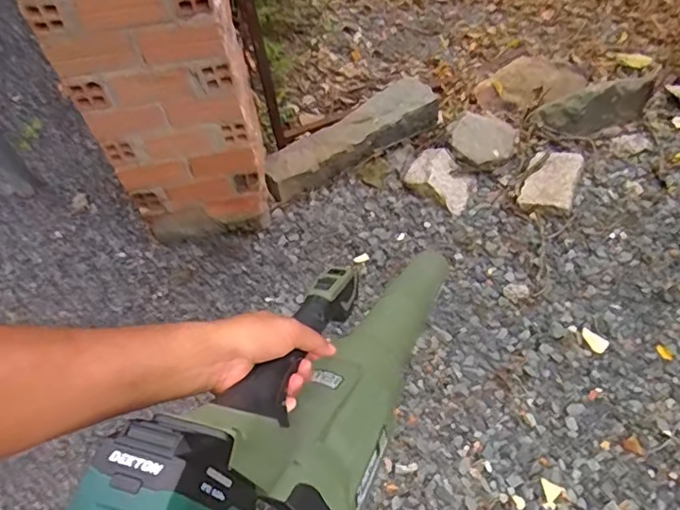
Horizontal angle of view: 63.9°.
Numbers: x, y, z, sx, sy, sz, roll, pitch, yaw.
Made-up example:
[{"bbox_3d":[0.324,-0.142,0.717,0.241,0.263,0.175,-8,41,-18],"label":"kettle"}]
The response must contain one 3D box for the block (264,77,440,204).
[{"bbox_3d":[0.042,-0.412,1.894,0.694,0.134,0.181,-35,59,-19],"label":"block"}]

